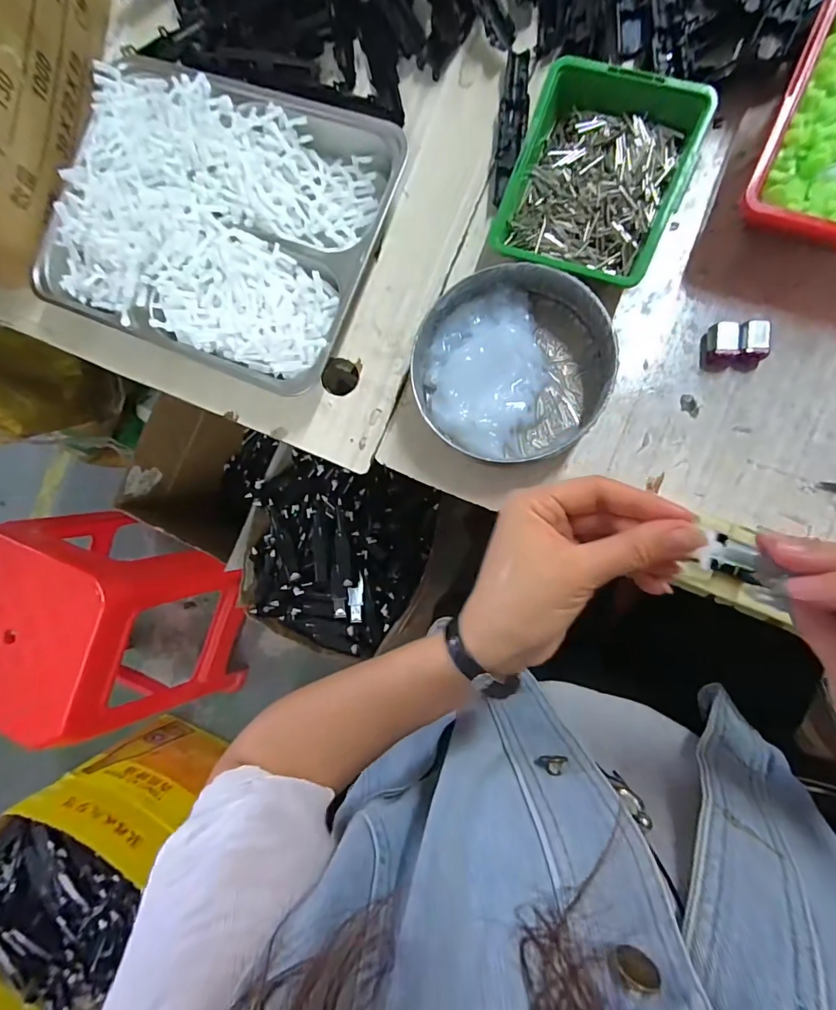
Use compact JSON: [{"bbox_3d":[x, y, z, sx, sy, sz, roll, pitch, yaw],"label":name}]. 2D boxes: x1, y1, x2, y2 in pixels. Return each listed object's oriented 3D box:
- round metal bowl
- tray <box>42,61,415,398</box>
[{"bbox_3d":[0.069,-0.102,0.342,0.137,0.039,0.132,0,88,9],"label":"round metal bowl"},{"bbox_3d":[-0.166,-0.231,0.380,0.272,0.055,0.215,23,91,9],"label":"tray"}]

